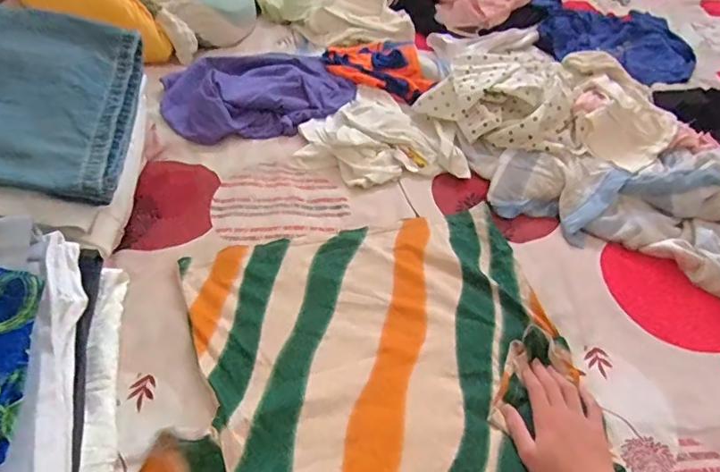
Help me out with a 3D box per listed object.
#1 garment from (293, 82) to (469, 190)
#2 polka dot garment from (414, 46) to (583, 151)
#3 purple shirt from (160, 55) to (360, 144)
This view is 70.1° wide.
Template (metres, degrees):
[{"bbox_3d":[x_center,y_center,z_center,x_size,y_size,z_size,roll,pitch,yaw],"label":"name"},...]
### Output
[{"bbox_3d":[0.029,-0.203,0.974,0.306,0.051,0.272,-7,47,-12],"label":"garment"},{"bbox_3d":[0.293,-0.283,1.018,0.310,0.090,0.258,20,47,13],"label":"polka dot garment"},{"bbox_3d":[-0.205,-0.302,1.035,0.371,0.059,0.261,-16,51,-20],"label":"purple shirt"}]

